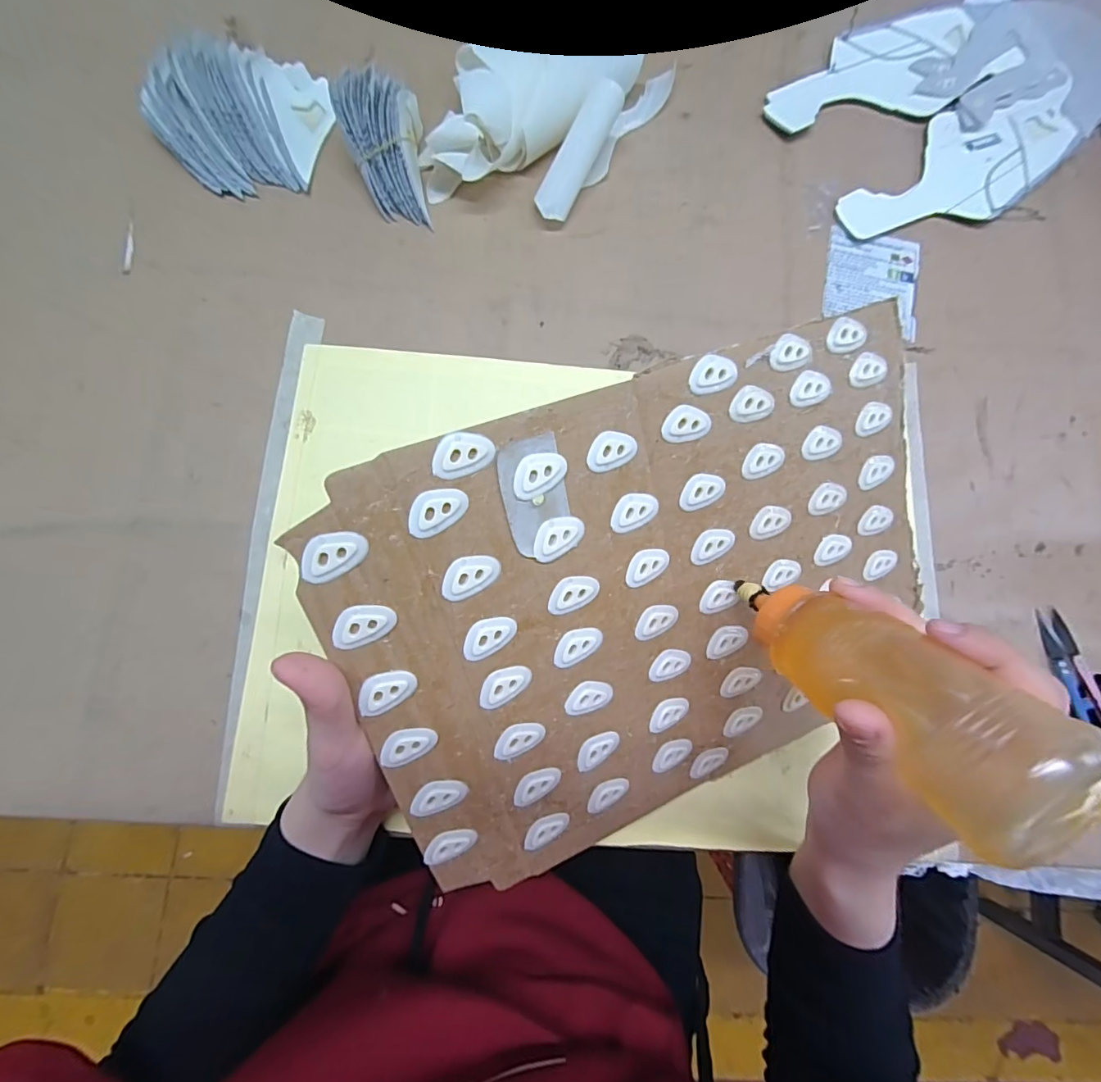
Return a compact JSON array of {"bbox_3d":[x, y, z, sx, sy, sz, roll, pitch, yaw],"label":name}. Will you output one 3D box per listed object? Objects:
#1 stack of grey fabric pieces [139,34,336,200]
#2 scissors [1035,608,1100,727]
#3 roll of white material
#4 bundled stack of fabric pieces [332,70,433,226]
[{"bbox_3d":[-0.213,-0.298,0.348,0.126,0.048,0.081,-28,83,-7],"label":"stack of grey fabric pieces"},{"bbox_3d":[0.357,0.095,0.330,0.021,0.009,0.097,-16,82,-6],"label":"scissors"},{"bbox_3d":[0.020,-0.286,0.365,0.024,0.022,0.100,30,95,2],"label":"roll of white material"},{"bbox_3d":[-0.114,-0.279,0.350,0.053,0.051,0.083,-15,82,-5],"label":"bundled stack of fabric pieces"}]

